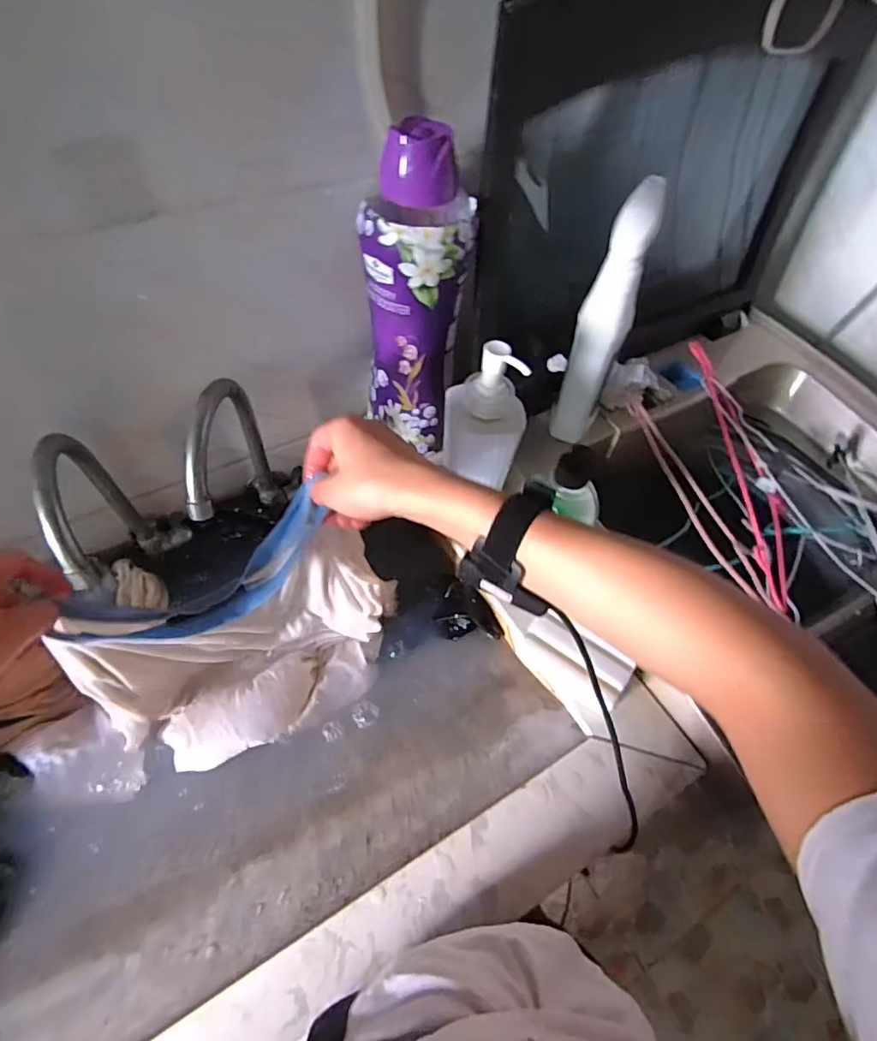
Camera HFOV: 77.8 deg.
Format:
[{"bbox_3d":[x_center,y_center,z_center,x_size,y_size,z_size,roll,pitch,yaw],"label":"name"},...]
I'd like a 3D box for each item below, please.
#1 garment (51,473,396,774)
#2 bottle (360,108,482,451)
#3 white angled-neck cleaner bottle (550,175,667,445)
[{"bbox_3d":[-0.166,0.110,0.501,0.283,0.261,0.103,-23,59,-19],"label":"garment"},{"bbox_3d":[-0.024,-0.220,0.568,0.097,0.308,0.091,31,58,17],"label":"bottle"},{"bbox_3d":[0.173,-0.204,0.565,0.052,0.250,0.090,22,56,11],"label":"white angled-neck cleaner bottle"}]

